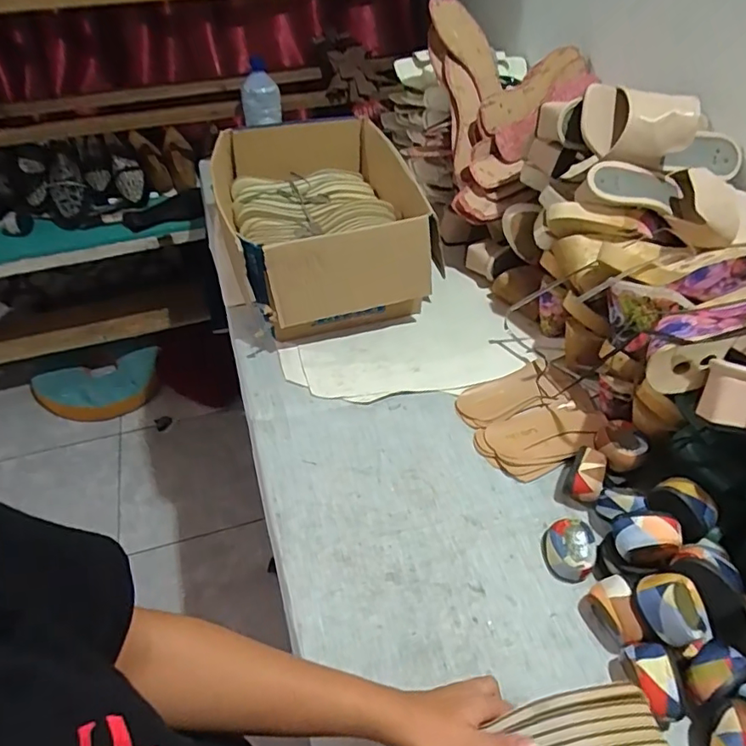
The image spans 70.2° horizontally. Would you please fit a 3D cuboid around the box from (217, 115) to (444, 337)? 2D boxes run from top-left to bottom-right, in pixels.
[{"bbox_3d":[-0.077,-0.245,0.877,0.320,0.192,0.378,-12,49,-11],"label":"box"}]

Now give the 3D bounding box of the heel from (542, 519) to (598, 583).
[{"bbox_3d":[0.218,0.195,0.585,0.049,0.043,0.055,13,49,11],"label":"heel"}]

